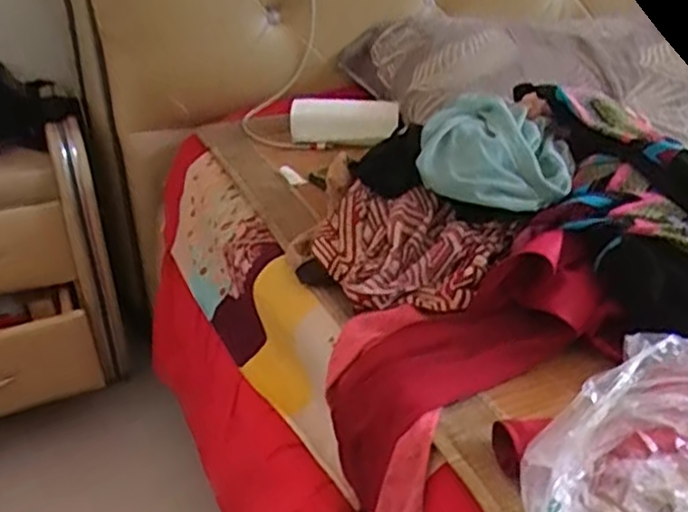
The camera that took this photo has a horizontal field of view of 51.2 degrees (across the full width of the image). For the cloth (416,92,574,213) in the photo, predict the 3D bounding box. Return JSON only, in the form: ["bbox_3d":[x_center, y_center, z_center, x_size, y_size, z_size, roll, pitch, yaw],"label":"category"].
[{"bbox_3d":[0.146,-0.105,0.695,0.139,0.051,0.176,5,29,11],"label":"cloth"}]

